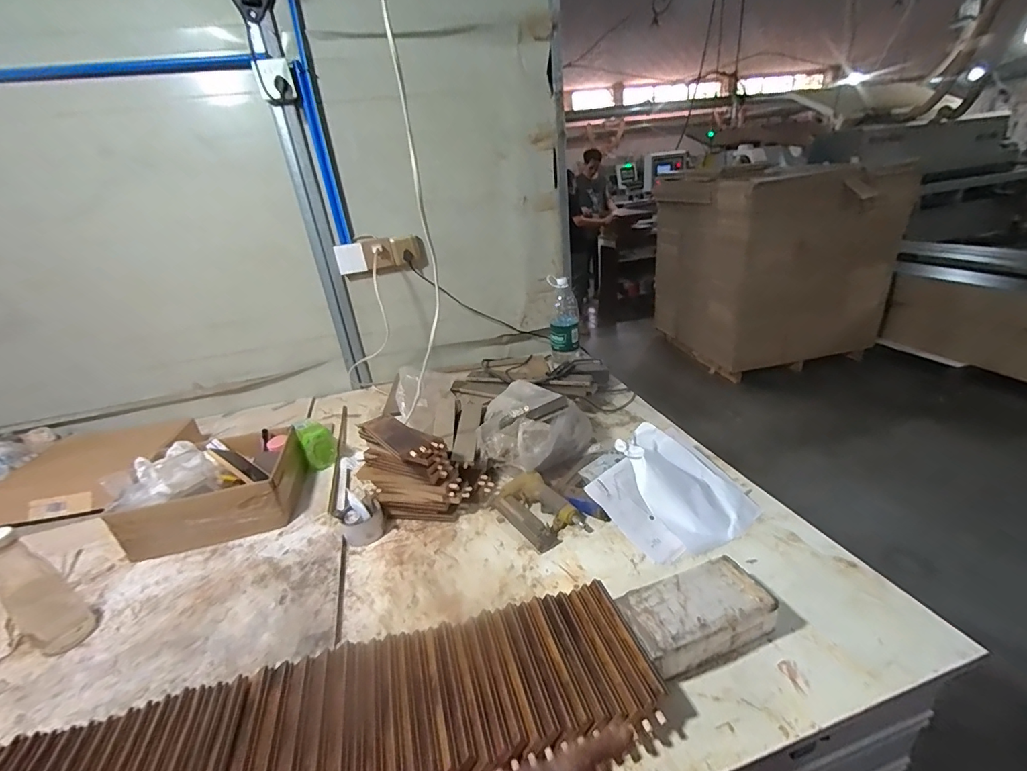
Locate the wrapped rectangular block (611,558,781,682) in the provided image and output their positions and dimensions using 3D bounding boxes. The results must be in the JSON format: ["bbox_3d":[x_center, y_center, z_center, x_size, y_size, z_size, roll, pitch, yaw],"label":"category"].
[{"bbox_3d":[0.258,0.329,0.625,0.196,0.071,0.098,-14,26,-15],"label":"wrapped rectangular block"}]

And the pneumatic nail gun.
[{"bbox_3d":[0.043,0.251,0.902,0.116,0.043,0.194,-23,29,-31],"label":"pneumatic nail gun"}]

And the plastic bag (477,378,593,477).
[{"bbox_3d":[0.054,0.108,1.082,0.267,0.128,0.283,-4,25,6],"label":"plastic bag"}]

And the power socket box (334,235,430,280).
[{"bbox_3d":[-0.424,-0.419,1.418,0.278,0.106,0.047,-12,25,-12],"label":"power socket box"}]

